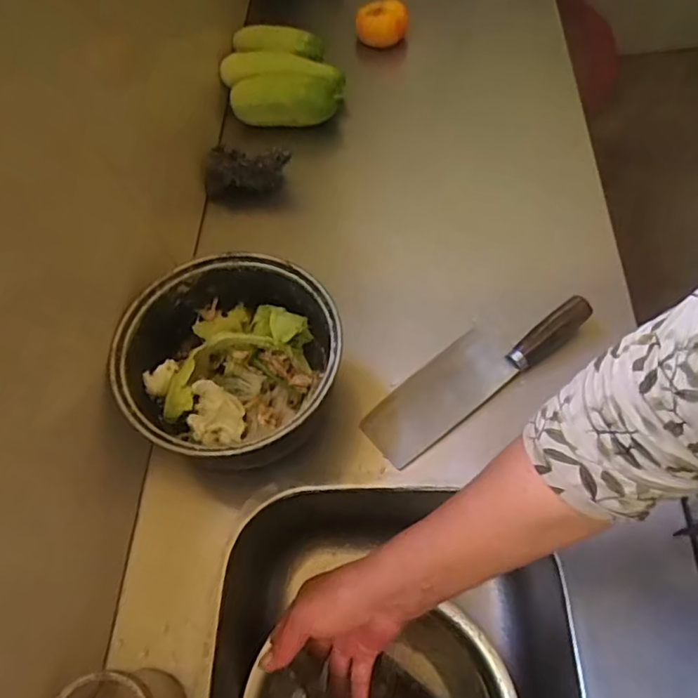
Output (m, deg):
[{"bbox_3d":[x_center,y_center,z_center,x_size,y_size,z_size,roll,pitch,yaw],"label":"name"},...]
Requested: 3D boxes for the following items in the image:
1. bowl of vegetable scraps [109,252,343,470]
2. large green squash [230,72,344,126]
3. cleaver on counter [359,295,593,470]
[{"bbox_3d":[-0.109,0.022,0.562,0.201,0.112,0.198,-2,61,3],"label":"bowl of vegetable scraps"},{"bbox_3d":[-0.086,-0.347,0.775,0.146,0.052,0.052,4,62,6],"label":"large green squash"},{"bbox_3d":[0.132,0.017,0.587,0.259,0.037,0.073,-34,64,-14],"label":"cleaver on counter"}]

